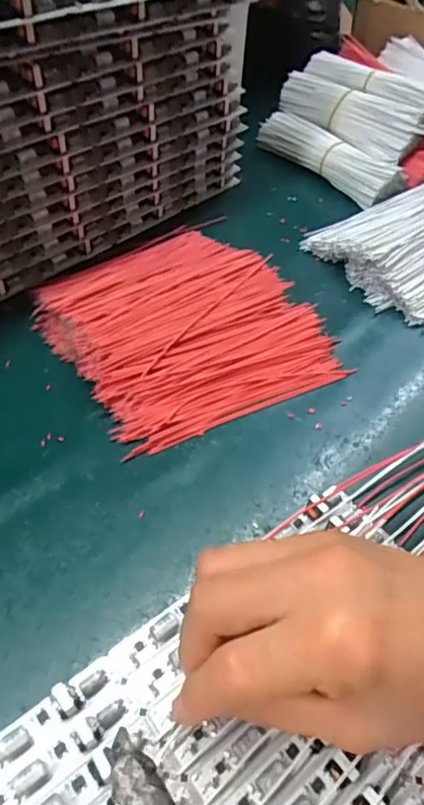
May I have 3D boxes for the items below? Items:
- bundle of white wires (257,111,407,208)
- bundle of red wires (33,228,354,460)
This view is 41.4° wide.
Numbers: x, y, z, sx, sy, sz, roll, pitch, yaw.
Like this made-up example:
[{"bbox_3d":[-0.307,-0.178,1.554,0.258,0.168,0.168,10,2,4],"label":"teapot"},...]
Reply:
[{"bbox_3d":[0.108,-0.229,0.526,0.042,0.034,0.156,-32,59,-26],"label":"bundle of white wires"},{"bbox_3d":[-0.025,-0.062,0.386,0.158,0.026,0.183,-27,57,-23],"label":"bundle of red wires"}]

